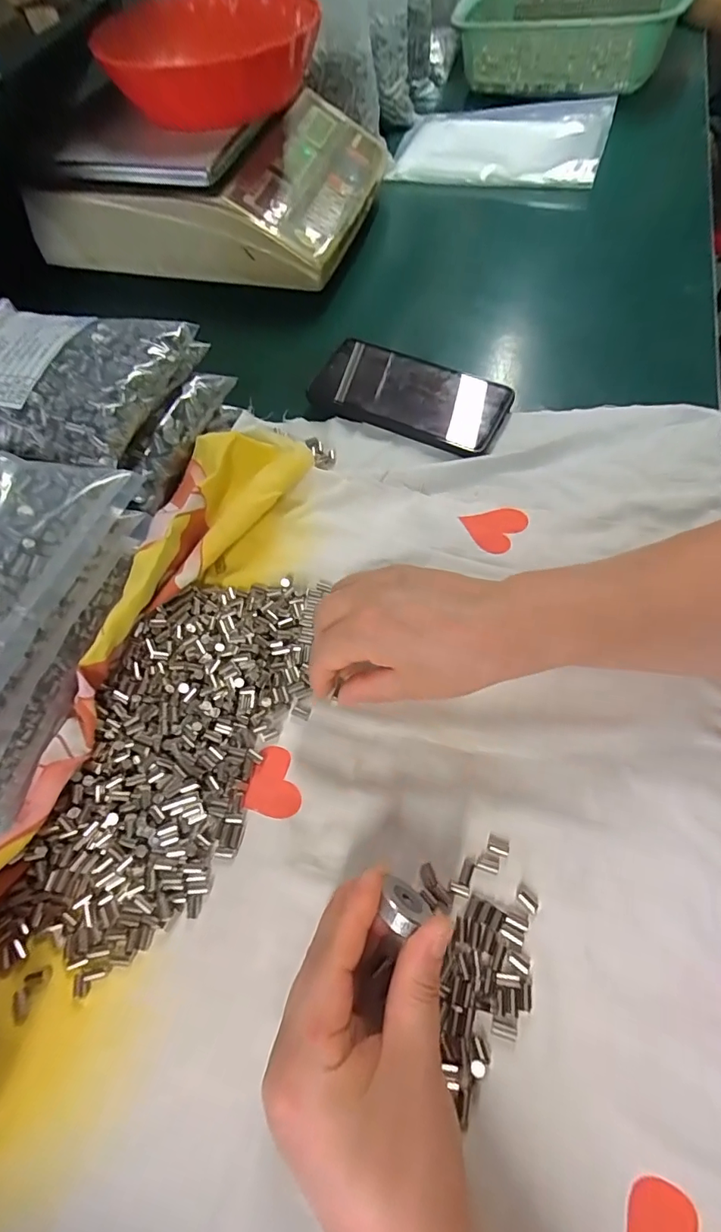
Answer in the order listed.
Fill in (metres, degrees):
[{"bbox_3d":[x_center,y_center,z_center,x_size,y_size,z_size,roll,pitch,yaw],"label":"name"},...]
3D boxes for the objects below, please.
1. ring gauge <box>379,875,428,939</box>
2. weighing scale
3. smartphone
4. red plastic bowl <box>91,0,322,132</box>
[{"bbox_3d":[0.016,0.129,0.216,0.020,0.025,0.010,32,102,28],"label":"ring gauge"},{"bbox_3d":[-0.156,-0.487,0.537,0.306,0.089,0.306,13,65,10],"label":"weighing scale"},{"bbox_3d":[0.040,-0.188,0.412,0.162,0.014,0.078,23,67,14],"label":"smartphone"},{"bbox_3d":[-0.142,-0.543,0.476,0.189,0.060,0.189,-10,63,-1],"label":"red plastic bowl"}]

